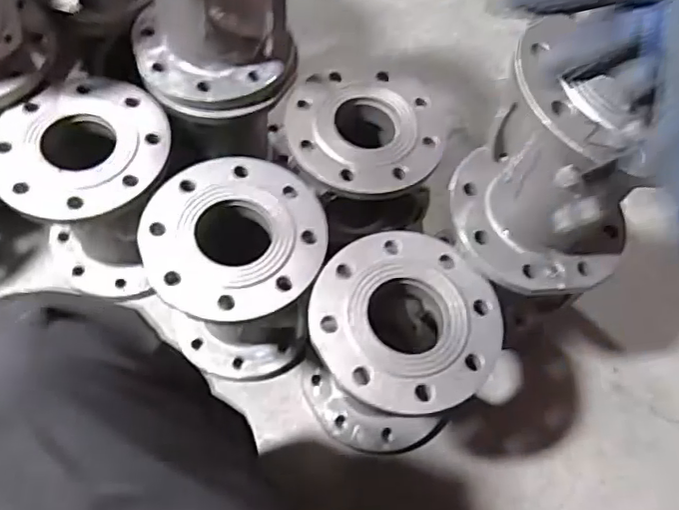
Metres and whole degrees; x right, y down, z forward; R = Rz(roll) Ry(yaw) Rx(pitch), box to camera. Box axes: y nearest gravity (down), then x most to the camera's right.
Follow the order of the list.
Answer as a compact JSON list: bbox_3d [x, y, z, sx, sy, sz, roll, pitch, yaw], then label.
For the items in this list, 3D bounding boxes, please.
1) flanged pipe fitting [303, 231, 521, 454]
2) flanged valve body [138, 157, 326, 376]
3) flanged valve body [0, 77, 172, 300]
[{"bbox_3d":[0.062,0.115,0.707,0.196,0.235,0.193,2,62,-3],"label":"flanged pipe fitting"},{"bbox_3d":[-0.119,0.026,0.727,0.188,0.224,0.190,2,62,-3],"label":"flanged valve body"},{"bbox_3d":[-0.298,-0.077,0.758,0.198,0.219,0.187,2,62,-3],"label":"flanged valve body"}]

